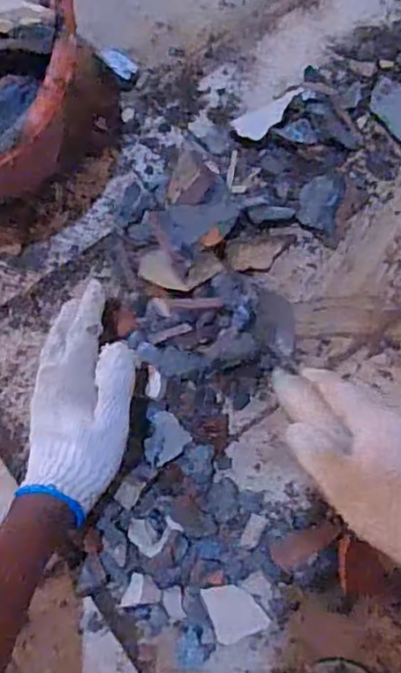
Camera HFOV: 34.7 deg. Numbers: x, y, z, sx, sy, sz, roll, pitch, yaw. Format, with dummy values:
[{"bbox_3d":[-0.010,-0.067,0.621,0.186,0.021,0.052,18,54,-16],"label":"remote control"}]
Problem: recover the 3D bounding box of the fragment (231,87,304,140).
[{"bbox_3d":[0.069,-0.211,0.609,0.076,0.012,0.026,-31,80,-2],"label":"fragment"}]

